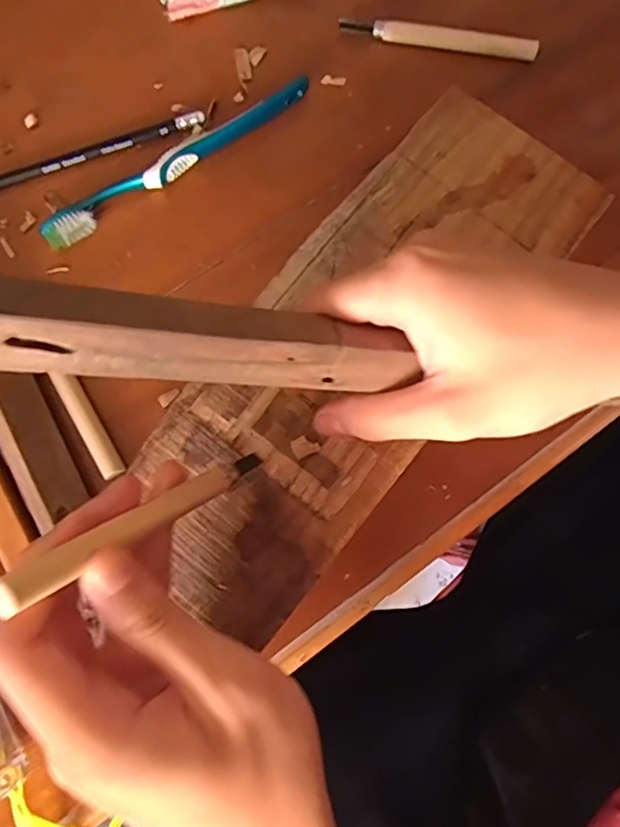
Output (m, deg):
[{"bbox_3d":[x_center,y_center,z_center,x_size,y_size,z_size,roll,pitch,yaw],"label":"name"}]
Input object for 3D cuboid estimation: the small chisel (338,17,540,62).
[{"bbox_3d":[0.083,-0.244,0.377,0.127,0.010,0.011,10,77,1],"label":"small chisel"}]

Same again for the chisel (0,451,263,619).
[{"bbox_3d":[-0.056,0.037,0.212,0.011,0.121,0.006,50,124,9],"label":"chisel"}]

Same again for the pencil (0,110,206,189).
[{"bbox_3d":[-0.147,-0.156,0.355,0.170,0.005,0.012,-20,78,-6],"label":"pencil"}]

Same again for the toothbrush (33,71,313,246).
[{"bbox_3d":[-0.078,-0.153,0.350,0.182,0.013,0.019,-38,80,-9],"label":"toothbrush"}]

